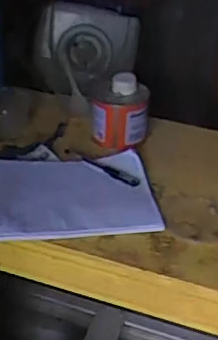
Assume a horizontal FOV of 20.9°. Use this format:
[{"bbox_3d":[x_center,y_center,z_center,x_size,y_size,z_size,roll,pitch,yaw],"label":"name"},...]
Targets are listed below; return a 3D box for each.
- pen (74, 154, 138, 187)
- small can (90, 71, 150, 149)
[{"bbox_3d":[-0.003,-0.002,0.938,0.126,0.007,0.019,29,42,32],"label":"pen"},{"bbox_3d":[0.018,-0.102,1.008,0.094,0.124,0.098,2,35,-2],"label":"small can"}]

